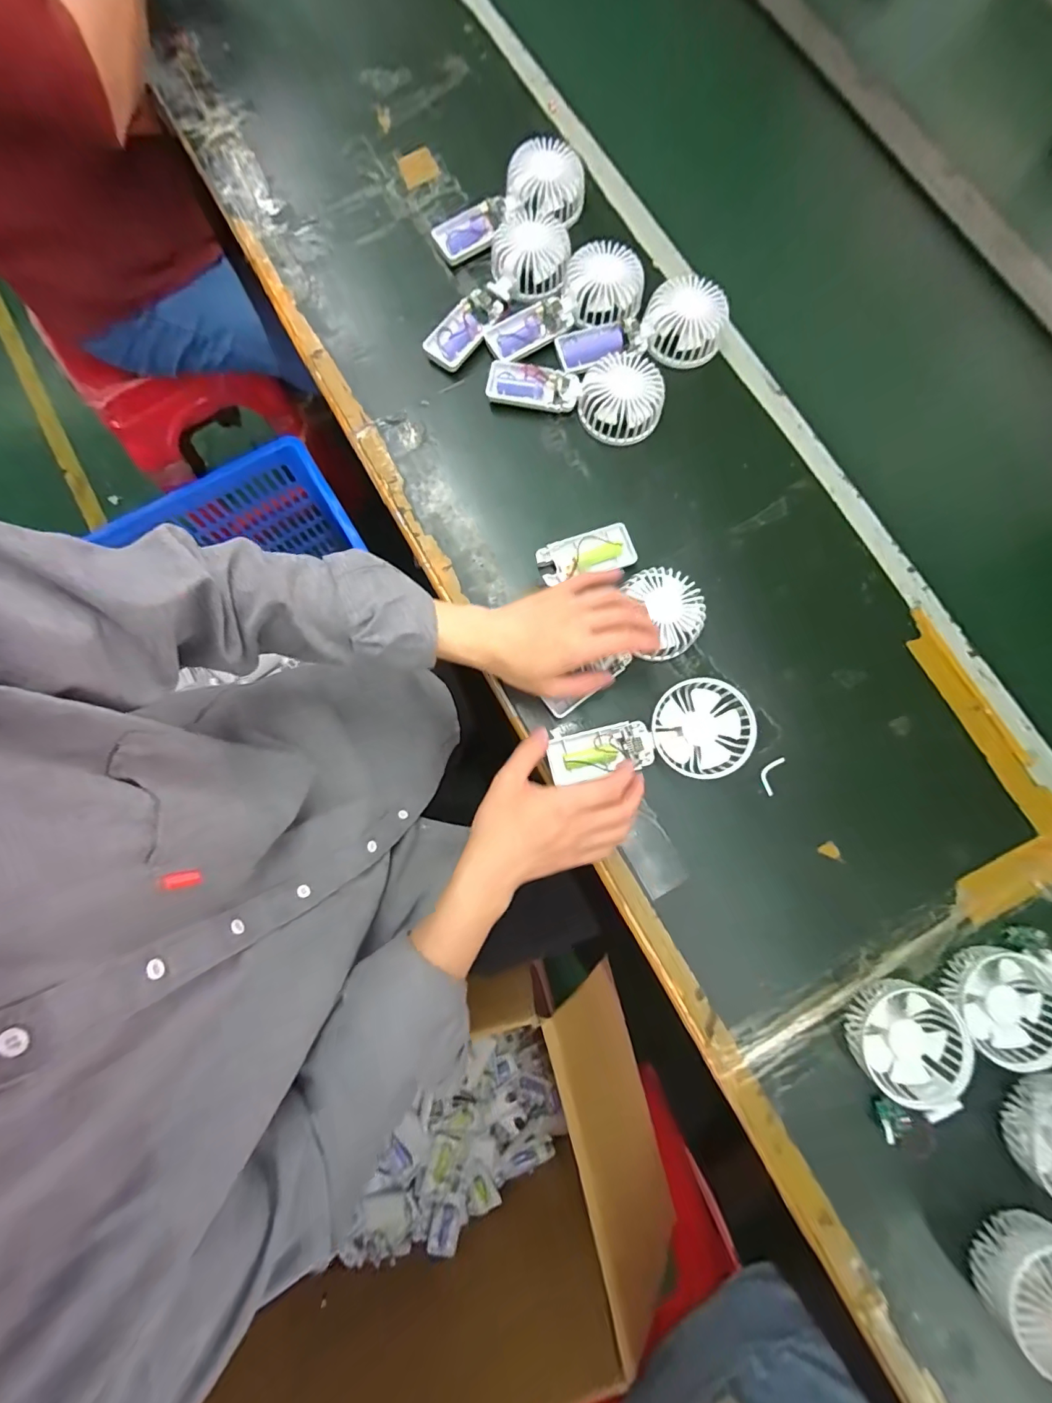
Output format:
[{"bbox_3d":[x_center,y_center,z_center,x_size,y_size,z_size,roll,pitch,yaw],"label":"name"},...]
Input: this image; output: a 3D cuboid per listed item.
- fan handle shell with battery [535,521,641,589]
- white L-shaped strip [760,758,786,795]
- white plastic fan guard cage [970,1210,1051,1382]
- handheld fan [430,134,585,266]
[{"bbox_3d":[0.061,-0.150,0.468,0.097,0.016,0.043,-15,82,-4],"label":"fan handle shell with battery"},{"bbox_3d":[0.236,0.070,0.444,0.017,0.004,0.040,26,80,4],"label":"white L-shaped strip"},{"bbox_3d":[0.398,0.453,0.350,0.088,0.035,0.079,-40,84,-7],"label":"white plastic fan guard cage"},{"bbox_3d":[-0.019,-0.554,0.514,0.177,0.033,0.092,-30,83,-6],"label":"handheld fan"}]

